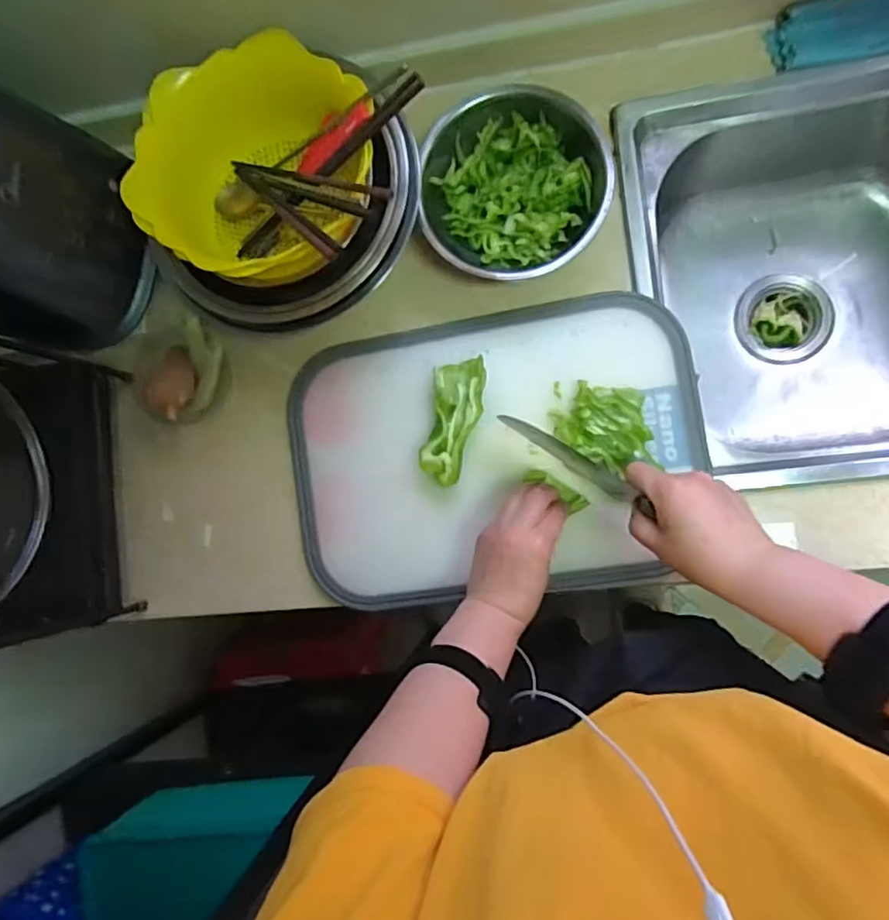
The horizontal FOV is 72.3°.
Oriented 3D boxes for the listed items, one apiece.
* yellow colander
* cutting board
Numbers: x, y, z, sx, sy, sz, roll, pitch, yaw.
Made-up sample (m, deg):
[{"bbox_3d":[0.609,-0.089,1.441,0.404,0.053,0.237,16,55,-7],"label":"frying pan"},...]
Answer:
[{"bbox_3d":[-0.165,-0.266,0.559,0.207,0.119,0.180,-43,82,5],"label":"yellow colander"},{"bbox_3d":[0.043,-0.005,0.593,0.396,0.028,0.265,-10,86,8],"label":"cutting board"}]

